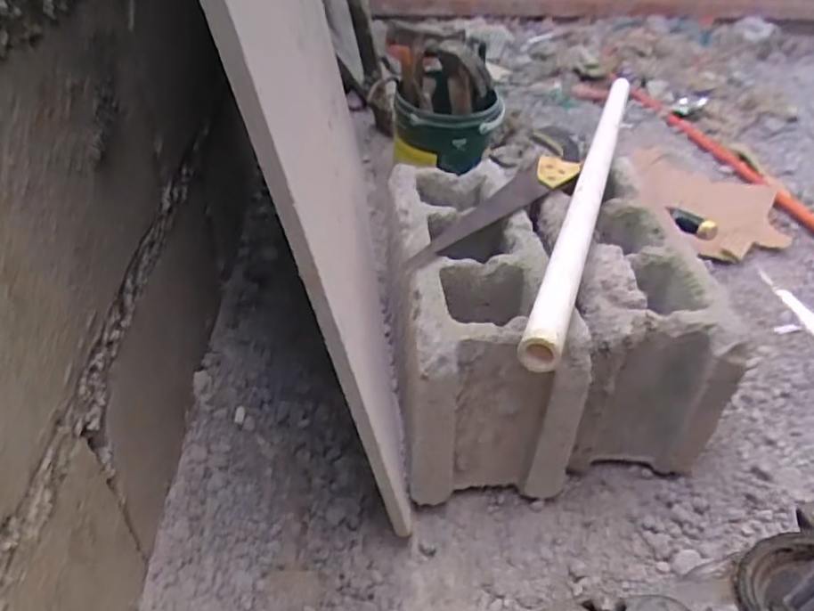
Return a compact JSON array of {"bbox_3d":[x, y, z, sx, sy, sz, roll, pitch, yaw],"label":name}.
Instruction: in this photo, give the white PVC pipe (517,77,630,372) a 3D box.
[{"bbox_3d":[0.230,-0.164,0.767,0.031,0.033,0.752,14,37,15],"label":"white PVC pipe"}]

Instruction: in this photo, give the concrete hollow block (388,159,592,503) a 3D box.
[{"bbox_3d":[0.062,0.007,0.721,0.152,0.206,0.389,-3,37,-6],"label":"concrete hollow block"}]

